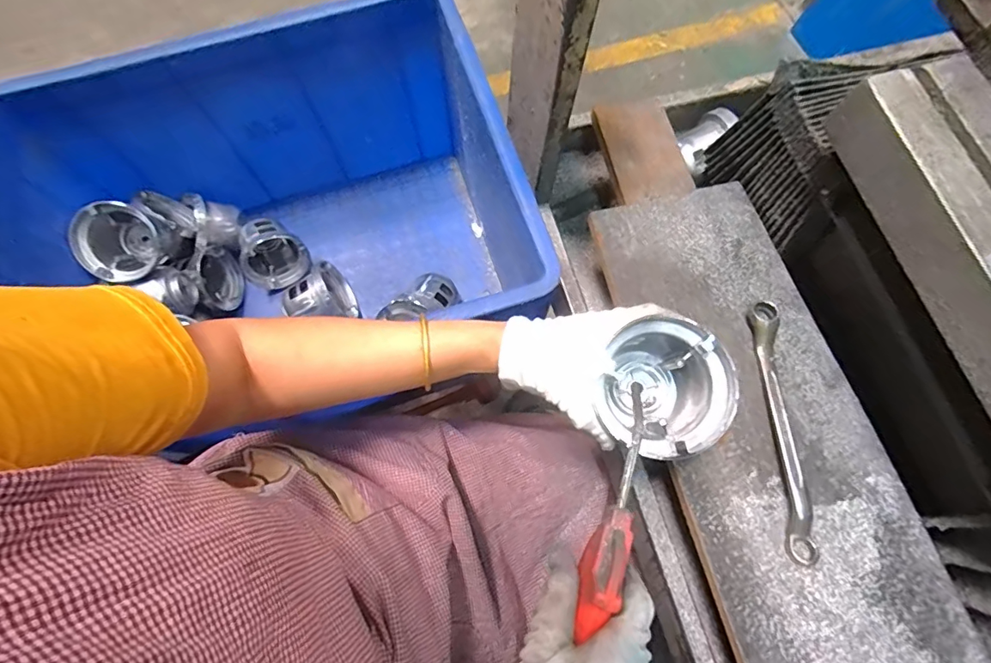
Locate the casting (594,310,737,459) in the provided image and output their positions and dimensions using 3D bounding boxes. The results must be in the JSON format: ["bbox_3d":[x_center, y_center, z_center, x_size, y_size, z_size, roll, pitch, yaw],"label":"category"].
[{"bbox_3d":[0.116,0.044,0.350,0.083,0.081,0.092,10,74,1],"label":"casting"}]

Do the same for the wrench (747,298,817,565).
[{"bbox_3d":[0.244,0.080,0.409,0.019,0.019,0.215,0,74,-2],"label":"wrench"}]

